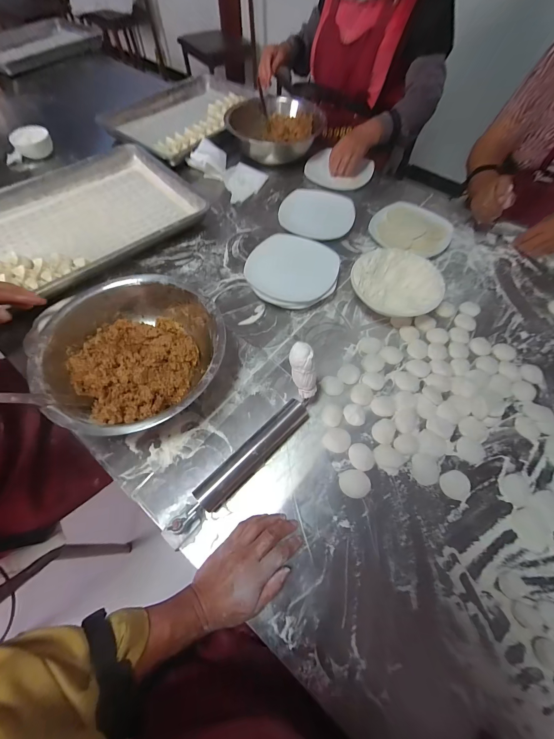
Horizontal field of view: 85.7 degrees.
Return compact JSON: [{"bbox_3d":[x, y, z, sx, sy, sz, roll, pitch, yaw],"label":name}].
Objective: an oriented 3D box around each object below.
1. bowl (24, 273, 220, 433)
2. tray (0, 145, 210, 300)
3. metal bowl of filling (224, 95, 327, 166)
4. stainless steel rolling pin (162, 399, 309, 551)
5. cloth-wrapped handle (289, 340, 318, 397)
[{"bbox_3d":[-0.224,-0.027,0.494,0.271,0.084,0.276,1,62,-2],"label":"bowl"},{"bbox_3d":[-0.488,-0.332,0.676,0.568,0.042,0.400,-36,69,-19],"label":"tray"},{"bbox_3d":[0.000,-0.680,0.847,0.232,0.091,0.211,1,62,-2],"label":"metal bowl of filling"},{"bbox_3d":[-0.052,0.141,0.432,0.036,0.041,0.255,41,68,18],"label":"stainless steel rolling pin"},{"bbox_3d":[0.040,0.004,0.434,0.030,0.090,0.023,-21,35,-13],"label":"cloth-wrapped handle"}]

